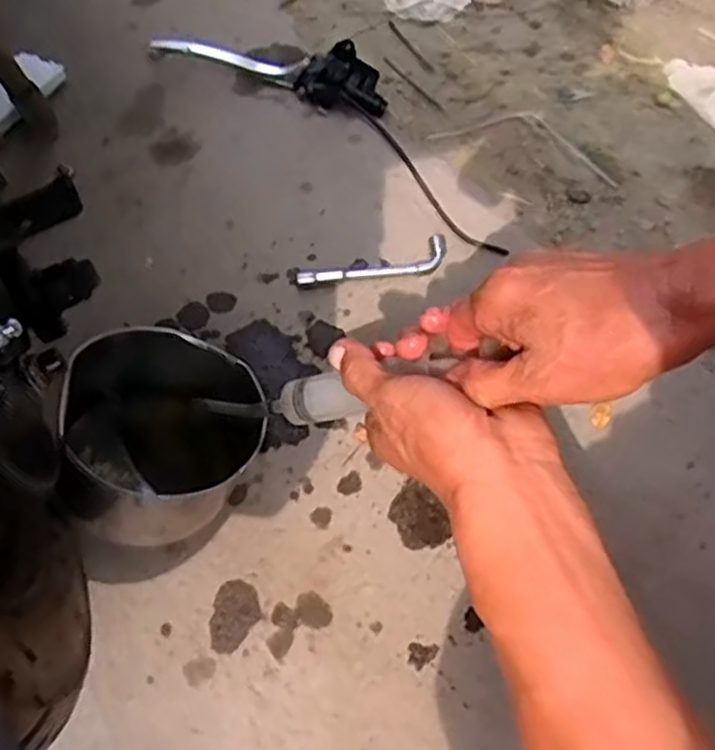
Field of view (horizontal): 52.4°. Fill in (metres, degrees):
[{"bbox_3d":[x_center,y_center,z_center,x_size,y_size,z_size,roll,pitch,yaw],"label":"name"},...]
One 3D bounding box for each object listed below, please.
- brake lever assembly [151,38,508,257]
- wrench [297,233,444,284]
[{"bbox_3d":[-0.008,-0.256,0.693,0.396,0.042,0.108,32,71,11],"label":"brake lever assembly"},{"bbox_3d":[0.014,-0.093,0.639,0.131,0.017,0.031,-15,70,-7],"label":"wrench"}]

